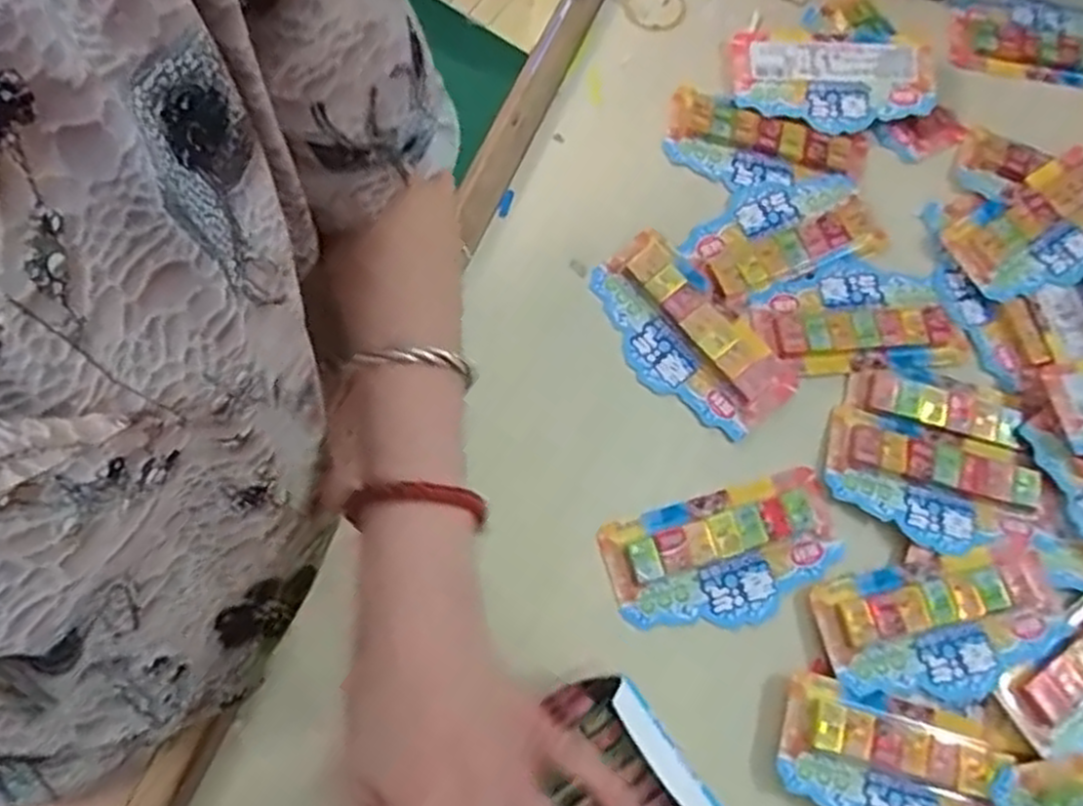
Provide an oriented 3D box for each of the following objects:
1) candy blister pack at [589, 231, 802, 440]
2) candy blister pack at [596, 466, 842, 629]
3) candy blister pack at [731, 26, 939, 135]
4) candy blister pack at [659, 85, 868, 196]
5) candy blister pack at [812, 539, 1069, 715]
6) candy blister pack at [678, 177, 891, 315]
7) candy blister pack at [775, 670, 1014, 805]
[{"bbox_3d":[0.094,-0.045,0.505,0.077,0.010,0.143,-38,78,-12],"label":"candy blister pack"},{"bbox_3d":[0.112,0.094,0.472,0.143,0.016,0.077,-15,74,-6],"label":"candy blister pack"},{"bbox_3d":[0.213,-0.239,0.569,0.142,0.016,0.078,6,73,0],"label":"candy blister pack"},{"bbox_3d":[0.159,-0.178,0.556,0.142,0.013,0.066,16,73,3],"label":"candy blister pack"},{"bbox_3d":[0.239,0.134,0.459,0.140,0.009,0.081,-9,74,-5],"label":"candy blister pack"},{"bbox_3d":[0.166,-0.119,0.539,0.134,0.012,0.075,-25,76,-9],"label":"candy blister pack"},{"bbox_3d":[0.193,0.207,0.434,0.121,0.014,0.070,23,74,5],"label":"candy blister pack"}]

